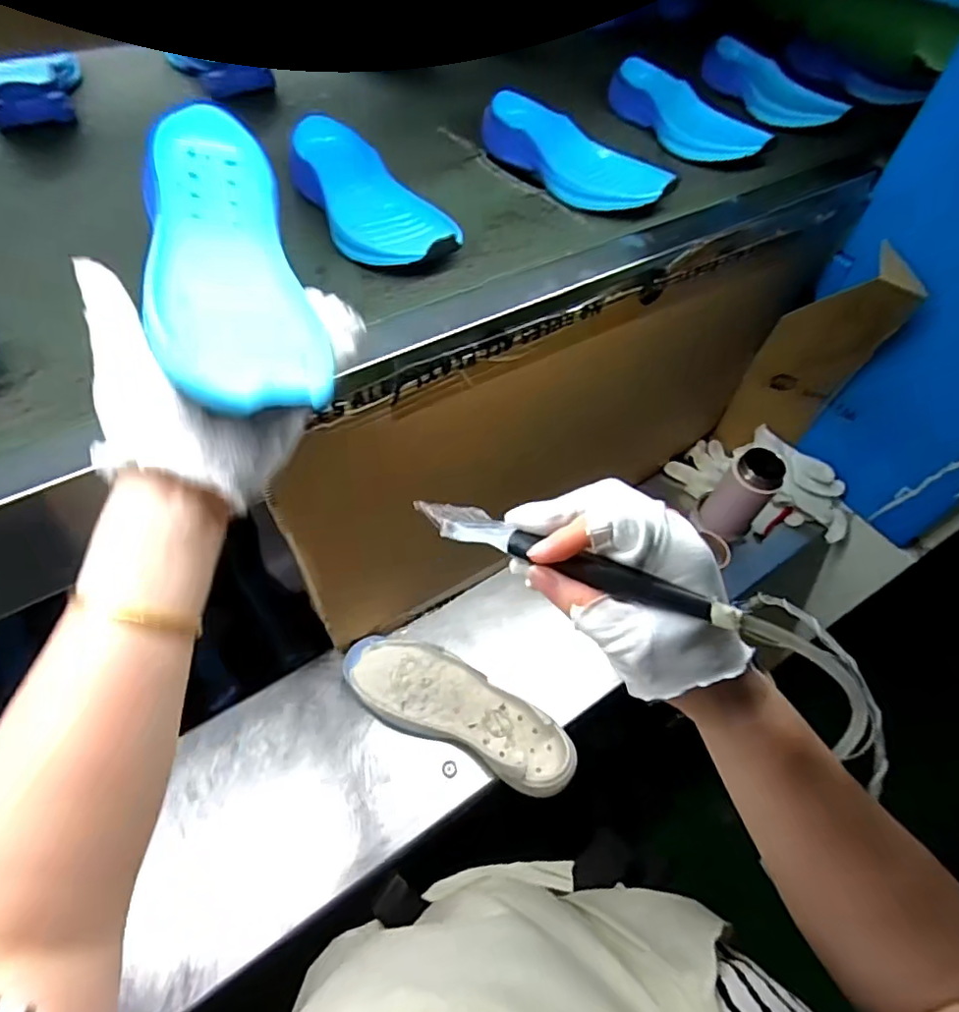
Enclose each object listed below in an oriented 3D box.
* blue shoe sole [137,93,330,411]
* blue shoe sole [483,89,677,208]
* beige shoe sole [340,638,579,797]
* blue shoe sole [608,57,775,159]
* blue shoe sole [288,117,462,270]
[{"bbox_3d":[-0.145,-0.142,0.329,0.080,0.032,0.233,-14,67,-12],"label":"blue shoe sole"},{"bbox_3d":[0.092,-0.352,0.578,0.074,0.050,0.215,-29,58,-22],"label":"blue shoe sole"},{"bbox_3d":[-0.026,0.233,0.663,0.284,0.039,0.098,21,55,14],"label":"beige shoe sole"},{"bbox_3d":[0.227,-0.445,0.652,0.080,0.044,0.212,-20,56,-16],"label":"blue shoe sole"},{"bbox_3d":[-0.097,-0.268,0.499,0.083,0.057,0.204,-26,57,-20],"label":"blue shoe sole"}]

